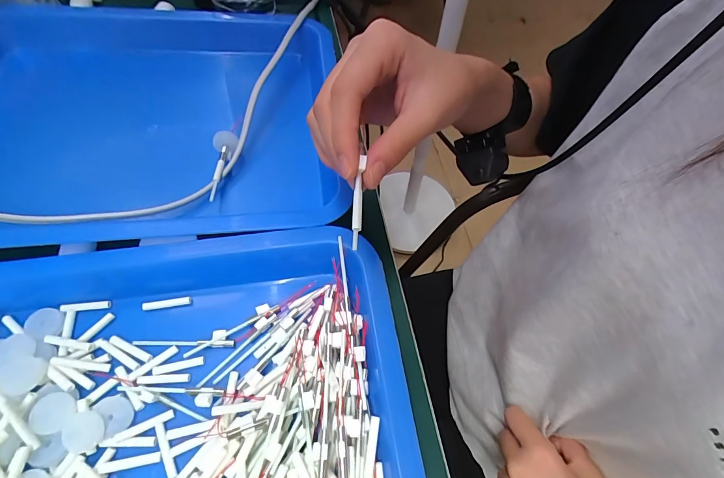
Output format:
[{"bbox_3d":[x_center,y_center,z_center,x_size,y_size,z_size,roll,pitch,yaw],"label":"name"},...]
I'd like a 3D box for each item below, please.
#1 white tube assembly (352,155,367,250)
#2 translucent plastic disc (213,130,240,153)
[{"bbox_3d":[-0.002,-0.018,0.187,0.005,0.004,0.047,5,80,-1],"label":"white tube assembly"},{"bbox_3d":[-0.114,-0.081,0.304,0.020,0.019,0.005,17,30,-5],"label":"translucent plastic disc"}]

